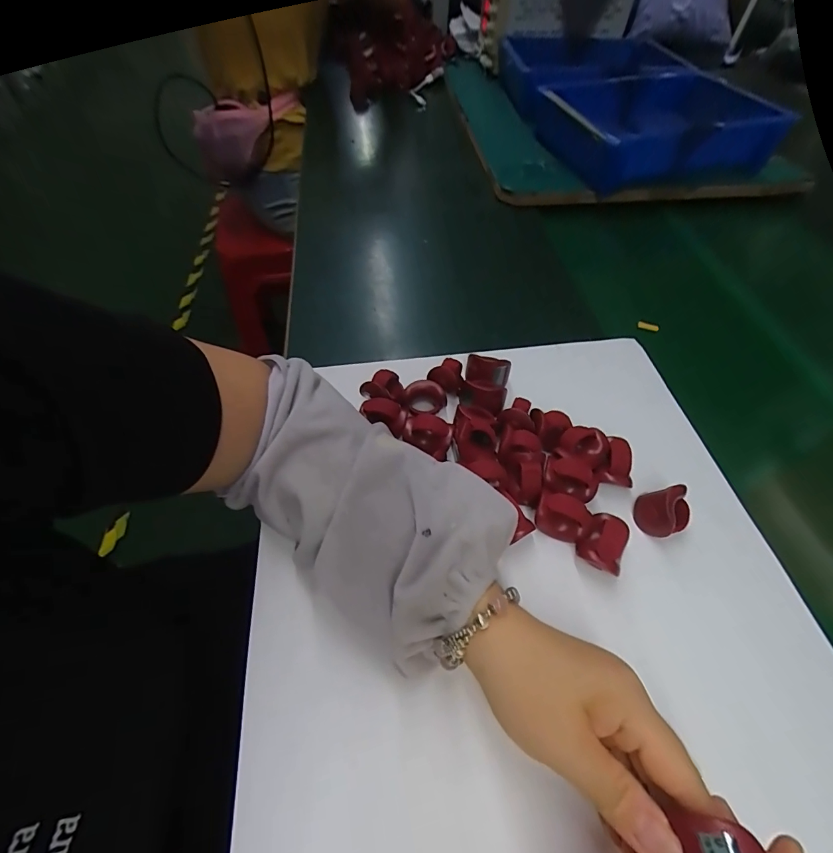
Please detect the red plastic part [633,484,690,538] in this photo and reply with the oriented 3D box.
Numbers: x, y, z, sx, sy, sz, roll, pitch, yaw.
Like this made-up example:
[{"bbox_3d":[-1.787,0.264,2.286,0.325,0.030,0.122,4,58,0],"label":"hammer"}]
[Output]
[{"bbox_3d":[0.183,0.062,0.294,0.034,0.025,0.031,-20,58,-14],"label":"red plastic part"}]

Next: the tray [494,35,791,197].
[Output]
[{"bbox_3d":[0.322,-0.545,0.666,0.328,0.074,0.442,-14,57,-10],"label":"tray"}]

